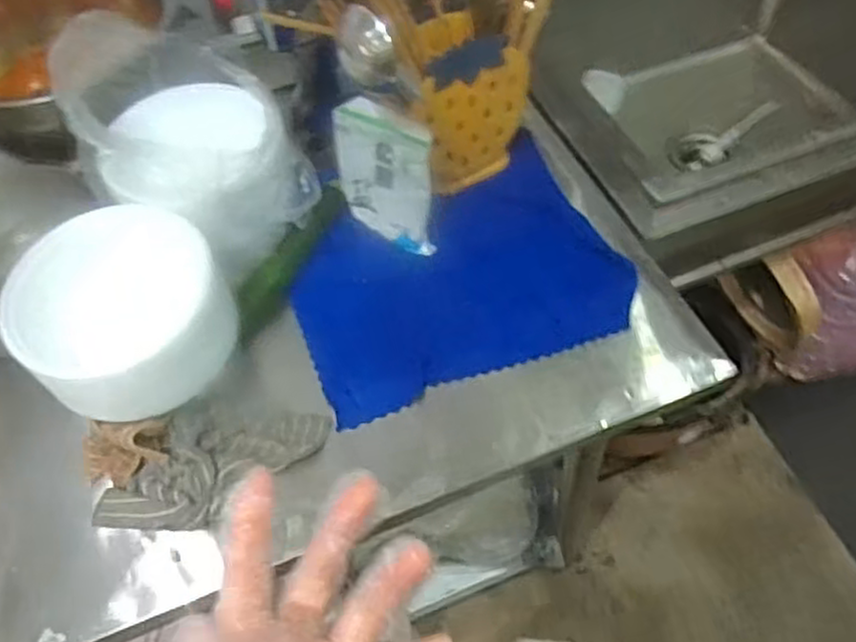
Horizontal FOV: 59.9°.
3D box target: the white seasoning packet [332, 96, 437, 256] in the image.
[{"bbox_3d":[-0.046,-0.144,0.749,0.107,0.149,0.018,19,39,22],"label":"white seasoning packet"}]

